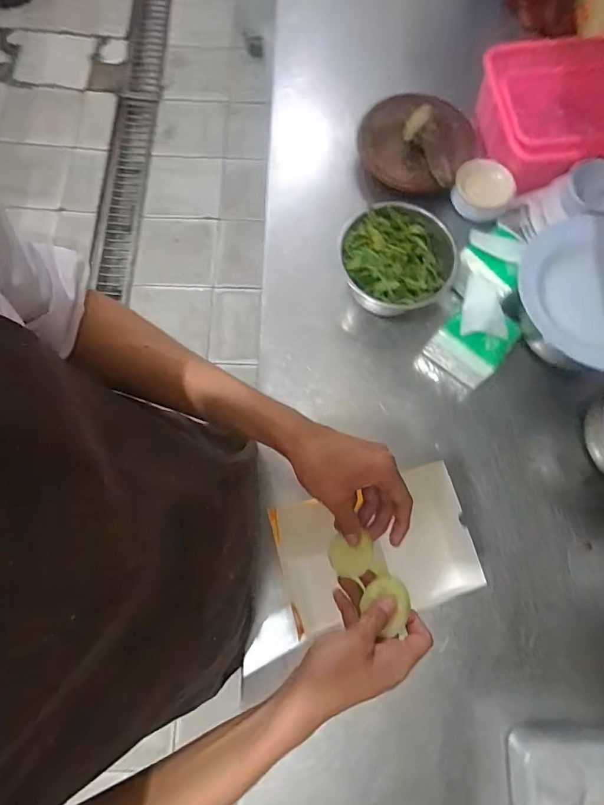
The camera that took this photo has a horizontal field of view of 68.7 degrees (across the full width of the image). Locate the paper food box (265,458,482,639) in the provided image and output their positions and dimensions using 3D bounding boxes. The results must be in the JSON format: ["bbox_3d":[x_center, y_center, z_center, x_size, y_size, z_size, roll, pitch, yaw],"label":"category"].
[{"bbox_3d":[0.091,0.188,0.568,0.235,0.057,0.158,-14,75,-6],"label":"paper food box"}]

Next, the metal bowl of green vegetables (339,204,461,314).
[{"bbox_3d":[0.142,-0.212,0.676,0.166,0.099,0.182,1,74,-2],"label":"metal bowl of green vegetables"}]

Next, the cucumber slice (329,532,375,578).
[{"bbox_3d":[0.047,0.148,0.423,0.043,0.004,0.038,-8,86,13],"label":"cucumber slice"}]

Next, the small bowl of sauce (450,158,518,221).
[{"bbox_3d":[0.287,-0.336,0.701,0.089,0.050,0.074,28,75,5],"label":"small bowl of sauce"}]

